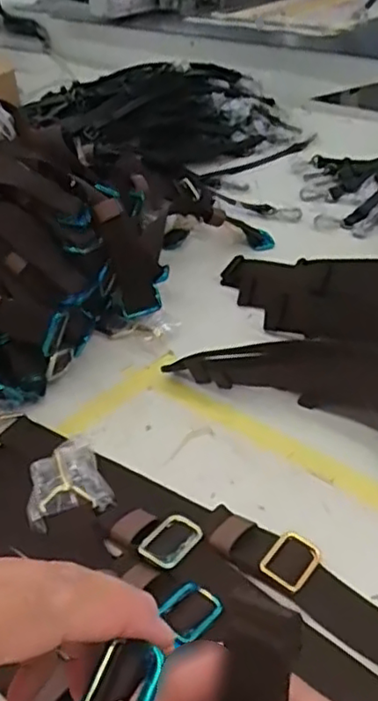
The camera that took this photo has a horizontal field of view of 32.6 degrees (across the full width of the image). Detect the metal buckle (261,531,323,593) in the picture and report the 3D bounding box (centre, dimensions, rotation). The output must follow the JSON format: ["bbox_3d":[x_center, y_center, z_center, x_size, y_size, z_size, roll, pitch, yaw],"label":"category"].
[{"bbox_3d":[0.070,0.143,0.442,0.031,0.004,0.044,23,44,33],"label":"metal buckle"}]

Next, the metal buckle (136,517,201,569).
[{"bbox_3d":[-0.012,0.134,0.456,0.035,0.007,0.047,25,46,35],"label":"metal buckle"}]

